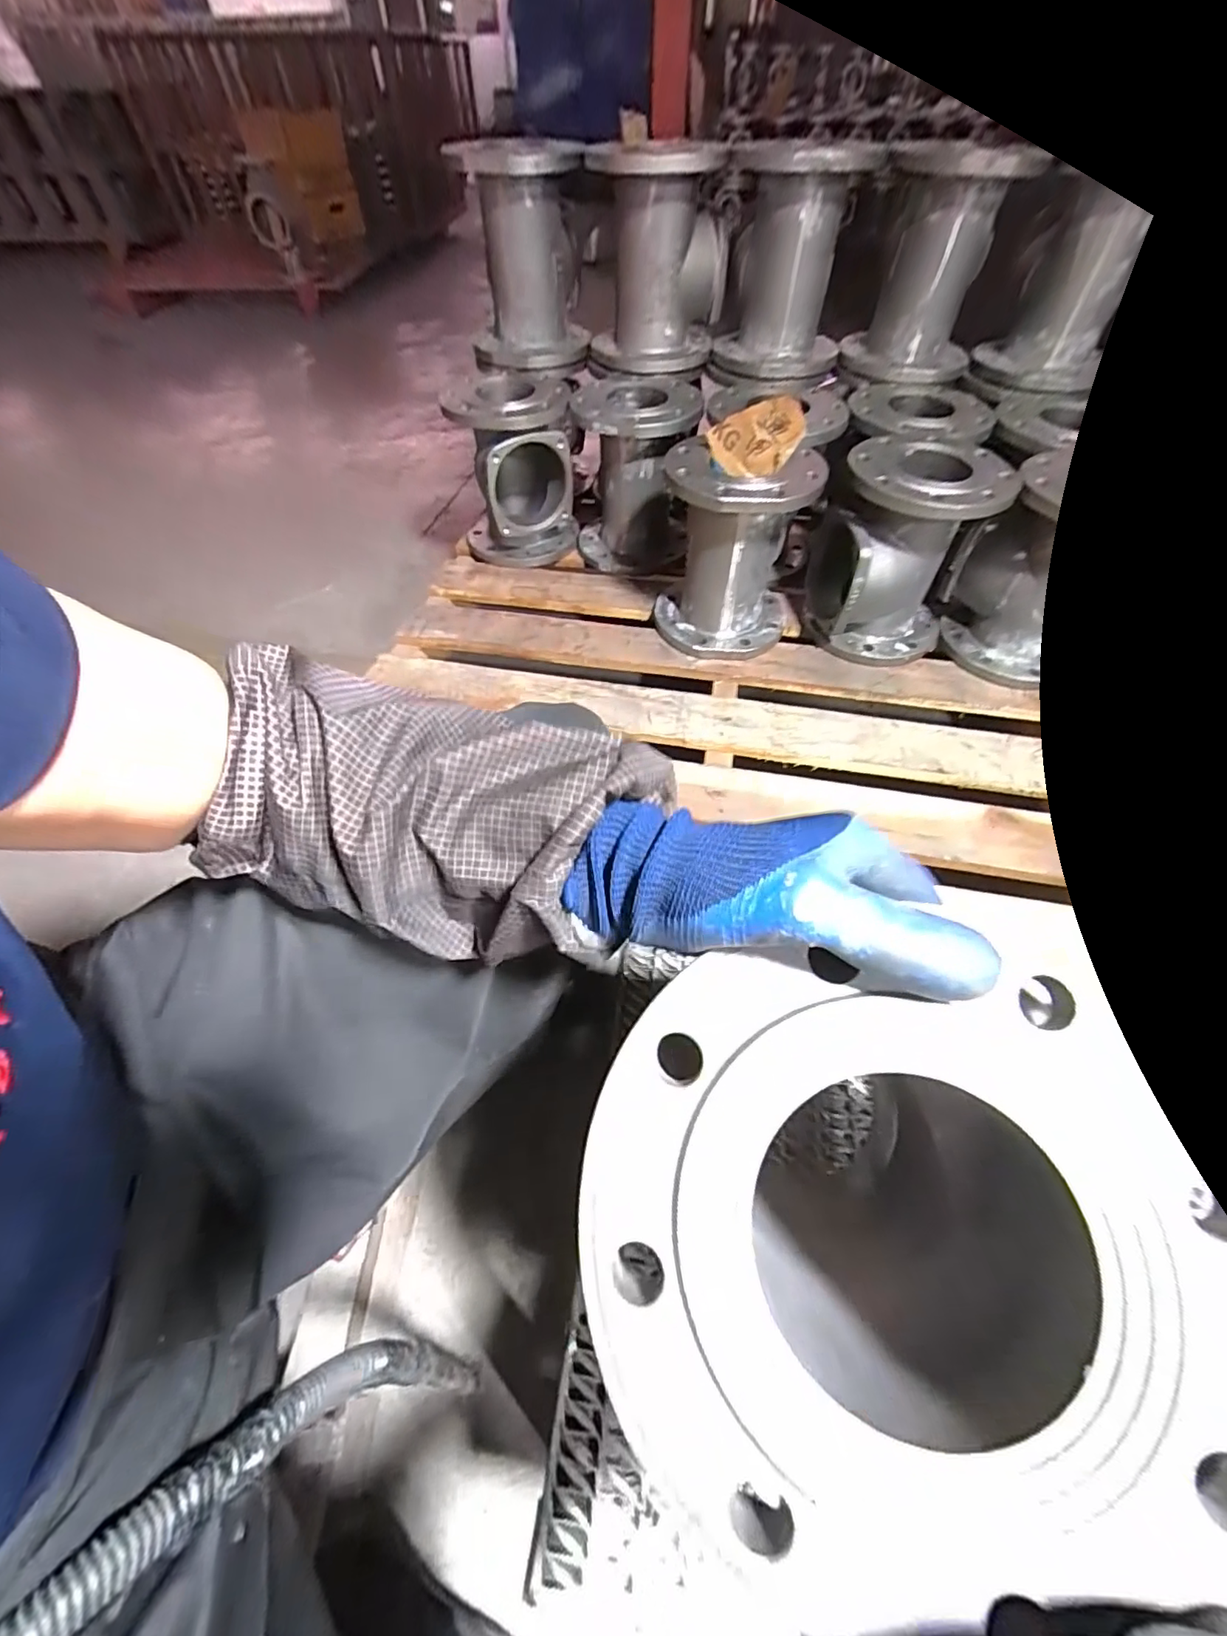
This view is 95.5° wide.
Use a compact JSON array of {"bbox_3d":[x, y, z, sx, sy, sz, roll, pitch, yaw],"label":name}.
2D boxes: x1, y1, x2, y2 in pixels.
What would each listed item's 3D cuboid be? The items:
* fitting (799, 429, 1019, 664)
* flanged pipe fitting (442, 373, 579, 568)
[{"bbox_3d":[0.416,-0.387,0.828,0.206,0.252,0.192,7,55,5],"label":"fitting"},{"bbox_3d":[-0.179,-0.612,1.011,0.203,0.268,0.209,-9,55,-6],"label":"flanged pipe fitting"}]

